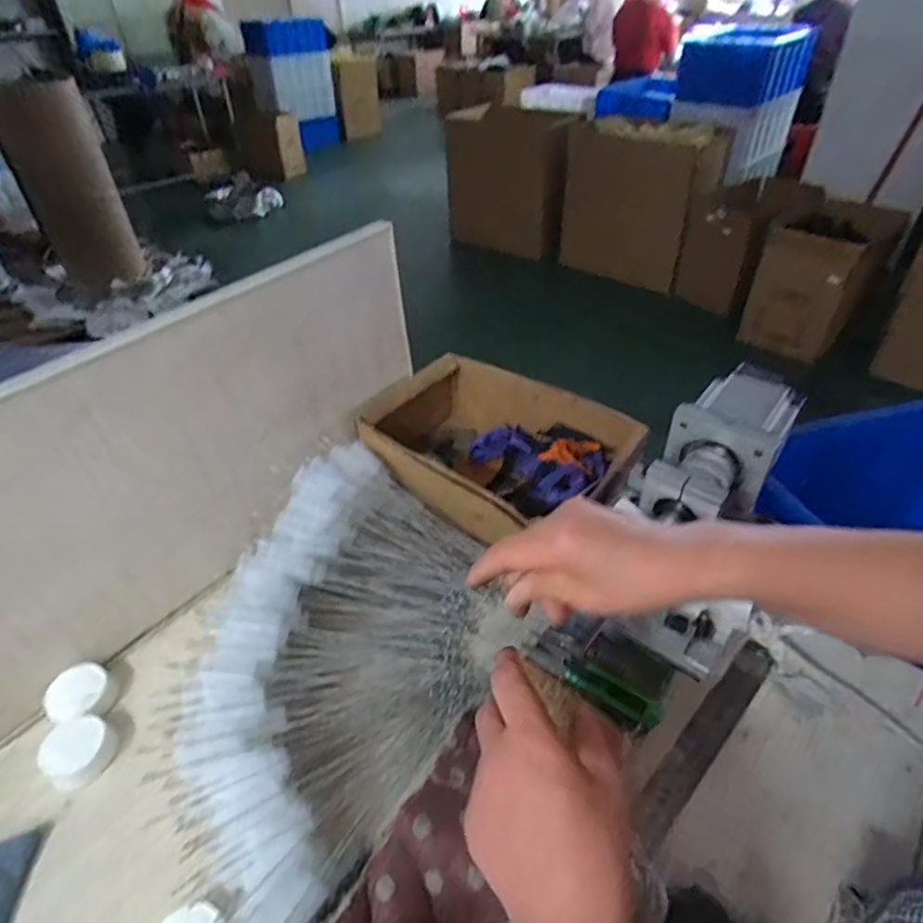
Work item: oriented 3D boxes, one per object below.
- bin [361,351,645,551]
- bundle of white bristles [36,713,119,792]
[{"bbox_3d":[0.030,-0.009,0.673,0.283,0.101,0.193,25,47,28],"label":"bin"},{"bbox_3d":[-0.306,0.232,0.465,0.048,0.021,0.048,18,44,22],"label":"bundle of white bristles"}]

